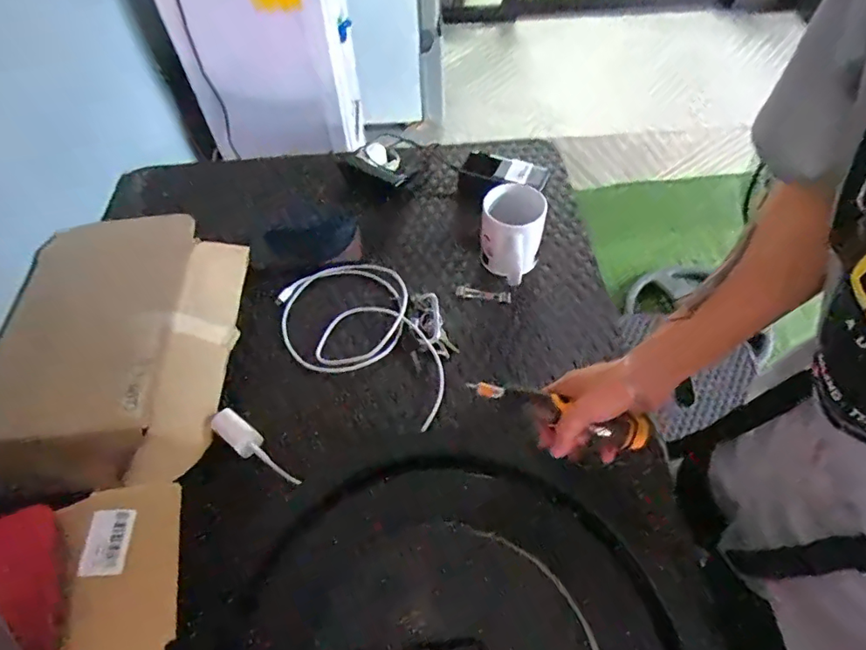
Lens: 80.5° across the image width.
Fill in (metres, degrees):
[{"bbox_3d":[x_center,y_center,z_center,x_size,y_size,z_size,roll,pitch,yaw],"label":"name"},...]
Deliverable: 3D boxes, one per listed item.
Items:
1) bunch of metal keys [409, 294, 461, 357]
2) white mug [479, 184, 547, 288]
[{"bbox_3d":[-0.003,0.001,0.669,0.042,0.026,0.088,-19,56,-11],"label":"bunch of metal keys"},{"bbox_3d":[0.106,-0.120,0.686,0.081,0.099,0.105,6,55,7],"label":"white mug"}]

